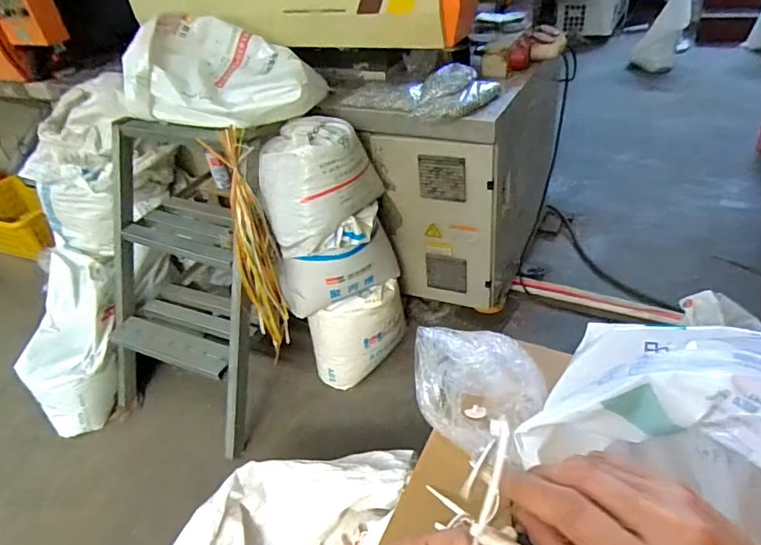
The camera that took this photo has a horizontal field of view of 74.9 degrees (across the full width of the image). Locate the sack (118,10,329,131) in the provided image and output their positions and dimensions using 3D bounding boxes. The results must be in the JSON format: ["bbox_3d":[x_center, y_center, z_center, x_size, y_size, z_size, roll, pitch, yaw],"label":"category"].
[{"bbox_3d":[-0.445,-0.576,1.425,0.485,0.244,0.339,-3,39,6],"label":"sack"}]

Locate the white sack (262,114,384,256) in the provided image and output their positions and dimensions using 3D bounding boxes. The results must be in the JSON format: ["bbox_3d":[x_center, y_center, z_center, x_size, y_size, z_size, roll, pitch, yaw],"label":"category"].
[{"bbox_3d":[-0.187,-0.256,1.422,0.233,0.270,0.312,14,43,25],"label":"white sack"}]

